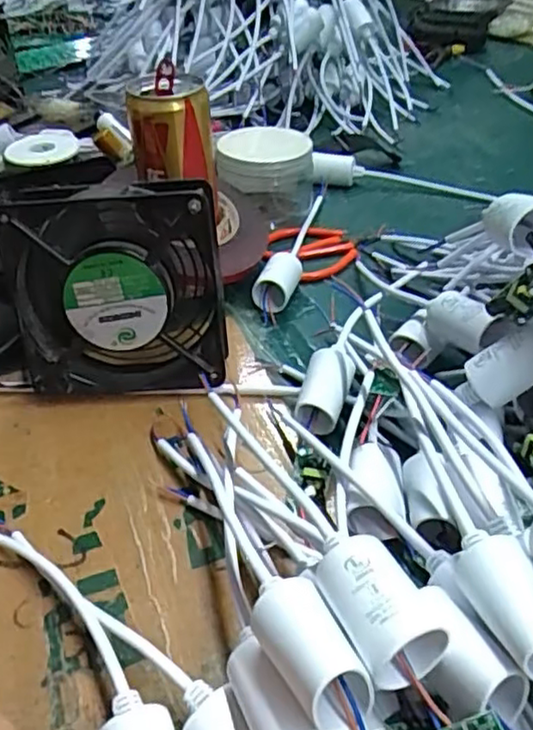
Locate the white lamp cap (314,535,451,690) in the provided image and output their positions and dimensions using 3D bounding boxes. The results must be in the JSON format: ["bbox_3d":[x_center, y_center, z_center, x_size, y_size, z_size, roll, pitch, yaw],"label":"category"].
[{"bbox_3d":[0.035,0.081,0.223,0.028,0.026,0.044,-24,43,-22],"label":"white lamp cap"}]

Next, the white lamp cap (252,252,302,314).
[{"bbox_3d":[0.010,-0.064,0.500,0.026,0.029,0.048,12,41,18],"label":"white lamp cap"}]

